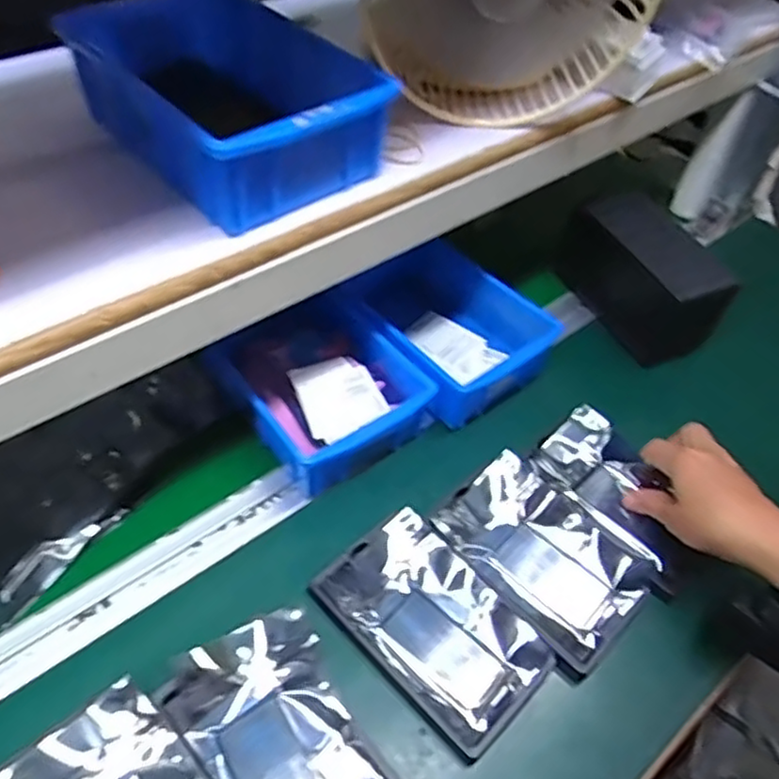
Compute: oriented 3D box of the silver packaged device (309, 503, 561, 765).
[{"bbox_3d":[0.031,0.164,0.483,0.098,0.017,0.154,-34,59,-30],"label":"silver packaged device"}]

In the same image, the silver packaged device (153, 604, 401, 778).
[{"bbox_3d":[-0.065,0.220,0.427,0.097,0.021,0.163,-30,57,-27],"label":"silver packaged device"}]

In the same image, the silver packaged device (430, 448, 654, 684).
[{"bbox_3d":[0.118,0.123,0.524,0.099,0.023,0.156,-28,56,-27],"label":"silver packaged device"}]

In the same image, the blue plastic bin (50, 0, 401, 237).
[{"bbox_3d":[-0.105,-0.189,0.442,0.129,0.064,0.200,-33,59,-29],"label":"blue plastic bin"}]

